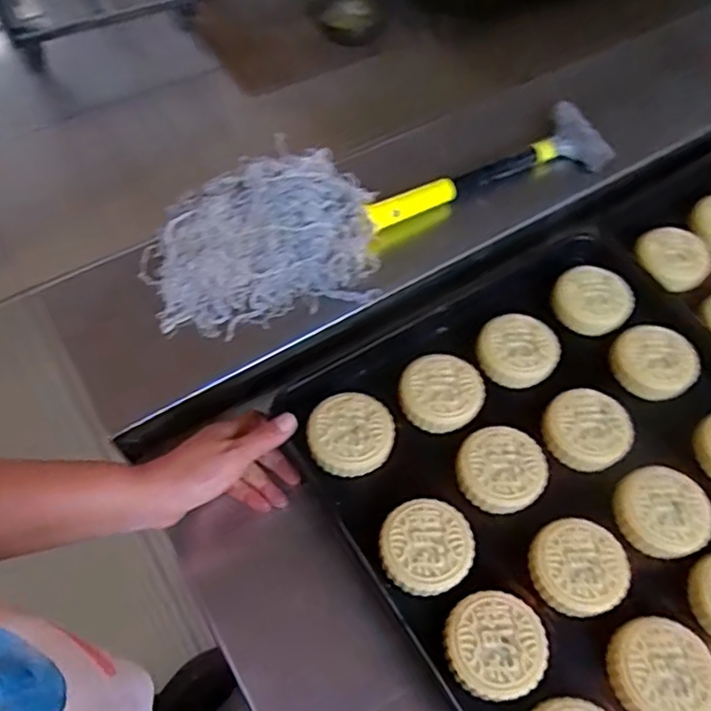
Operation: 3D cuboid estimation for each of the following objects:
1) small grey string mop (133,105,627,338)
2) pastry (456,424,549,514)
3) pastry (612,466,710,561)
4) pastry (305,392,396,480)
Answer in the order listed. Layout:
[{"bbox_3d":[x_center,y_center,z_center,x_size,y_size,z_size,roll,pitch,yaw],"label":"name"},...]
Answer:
[{"bbox_3d":[0.042,-0.160,0.622,0.504,0.075,0.137,-27,64,-10],"label":"small grey string mop"},{"bbox_3d":[0.124,0.097,0.530,0.074,0.027,0.070,-2,63,3],"label":"pastry"},{"bbox_3d":[0.255,0.130,0.517,0.074,0.021,0.071,-20,63,-6],"label":"pastry"},{"bbox_3d":[-0.005,0.069,0.538,0.073,0.031,0.068,-2,63,3],"label":"pastry"}]

